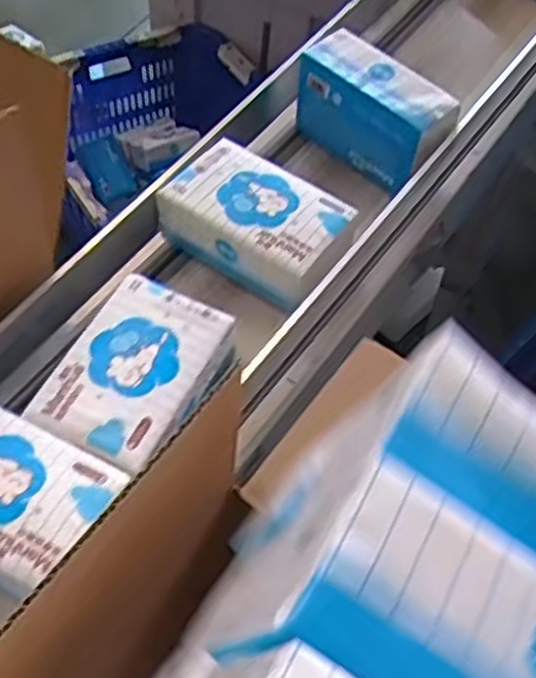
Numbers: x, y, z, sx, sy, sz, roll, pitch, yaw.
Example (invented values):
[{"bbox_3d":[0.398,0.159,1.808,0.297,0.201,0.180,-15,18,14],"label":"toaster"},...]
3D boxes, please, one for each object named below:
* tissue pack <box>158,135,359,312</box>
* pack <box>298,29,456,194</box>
[{"bbox_3d":[-0.006,-0.095,0.643,0.140,0.051,0.086,31,55,18],"label":"tissue pack"},{"bbox_3d":[0.093,-0.199,0.700,0.137,0.075,0.063,37,58,22],"label":"pack"}]

